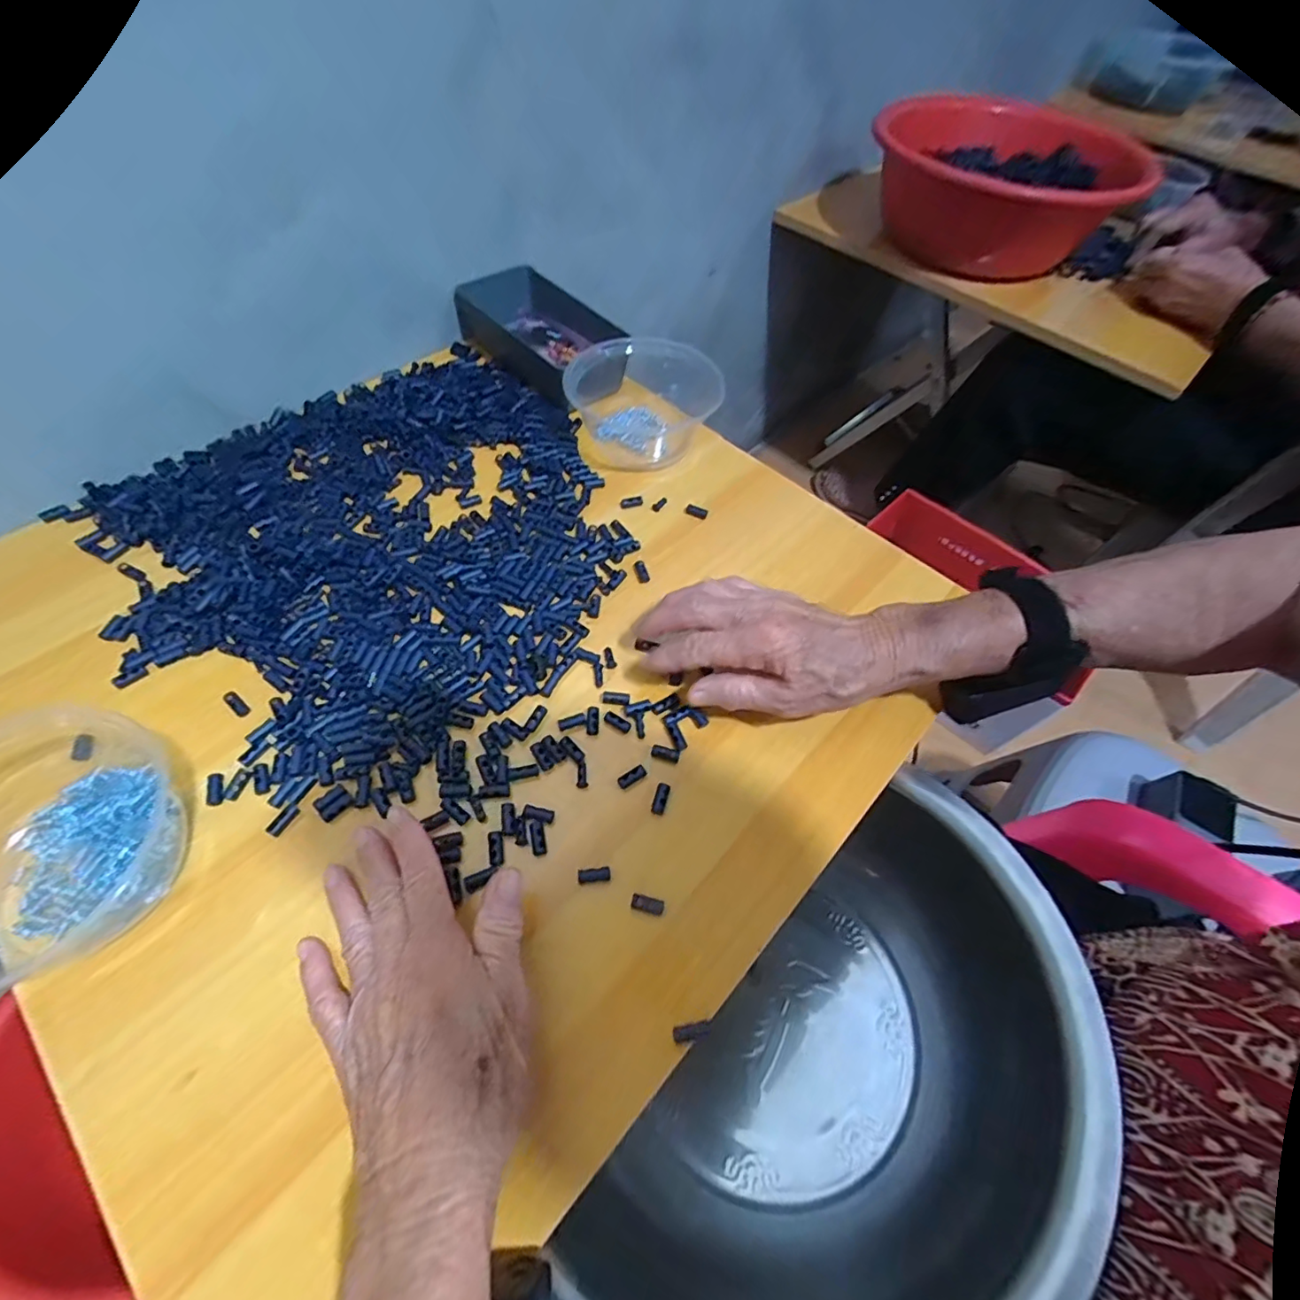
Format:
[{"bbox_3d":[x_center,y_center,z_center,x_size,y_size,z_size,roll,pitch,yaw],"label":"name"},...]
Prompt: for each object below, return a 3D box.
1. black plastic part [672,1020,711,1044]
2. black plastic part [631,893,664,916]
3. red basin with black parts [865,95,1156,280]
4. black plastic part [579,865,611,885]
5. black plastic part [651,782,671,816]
[{"bbox_3d":[0.021,0.191,0.276,0.019,0.004,0.007,-6,59,-8],"label":"black plastic part"},{"bbox_3d":[-0.001,0.142,0.307,0.018,0.004,0.008,14,59,4],"label":"black plastic part"},{"bbox_3d":[0.474,-0.654,0.772,0.317,0.133,0.410,18,59,7],"label":"red basin with black parts"},{"bbox_3d":[-0.032,0.128,0.314,0.018,0.004,0.008,-5,59,-7],"label":"black plastic part"},{"bbox_3d":[0.007,0.091,0.339,0.008,0.005,0.019,16,59,5],"label":"black plastic part"}]

